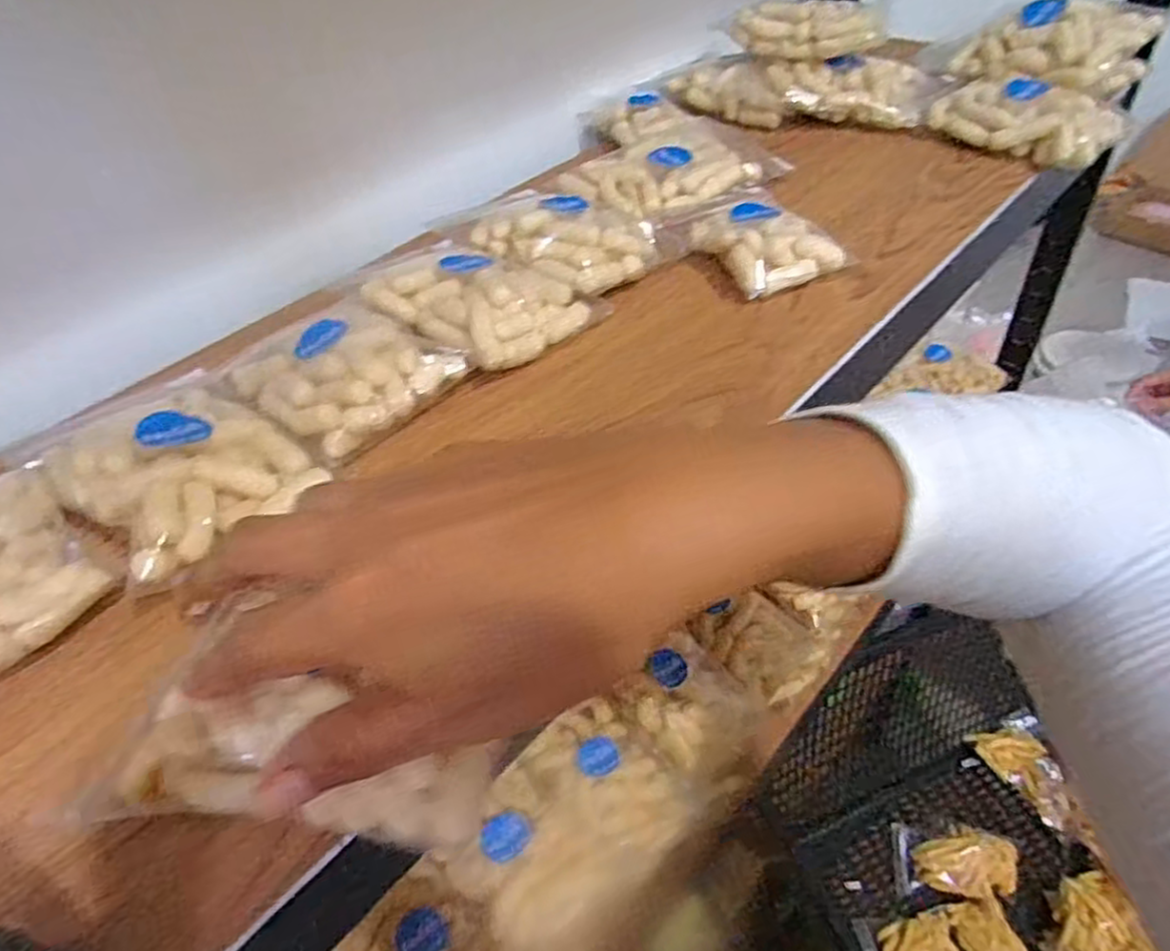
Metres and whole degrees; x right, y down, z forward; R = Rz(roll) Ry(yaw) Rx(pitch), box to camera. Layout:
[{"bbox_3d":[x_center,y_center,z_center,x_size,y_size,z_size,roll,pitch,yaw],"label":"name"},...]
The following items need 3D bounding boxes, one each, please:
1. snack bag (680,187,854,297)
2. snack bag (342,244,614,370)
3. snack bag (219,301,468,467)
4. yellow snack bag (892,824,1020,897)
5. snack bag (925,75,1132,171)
[{"bbox_3d":[0.098,-0.146,0.437,0.068,0.030,0.109,-15,44,-7],"label":"snack bag"},{"bbox_3d":[-0.058,-0.099,0.402,0.087,0.029,0.107,-37,51,-27],"label":"snack bag"},{"bbox_3d":[-0.122,-0.057,0.361,0.110,0.026,0.080,31,56,33],"label":"snack bag"},{"bbox_3d":[0.455,0.479,0.913,0.132,0.042,0.076,2,45,10],"label":"yellow snack bag"},{"bbox_3d":[0.312,-0.251,0.515,0.080,0.036,0.117,-34,50,-25],"label":"snack bag"}]

